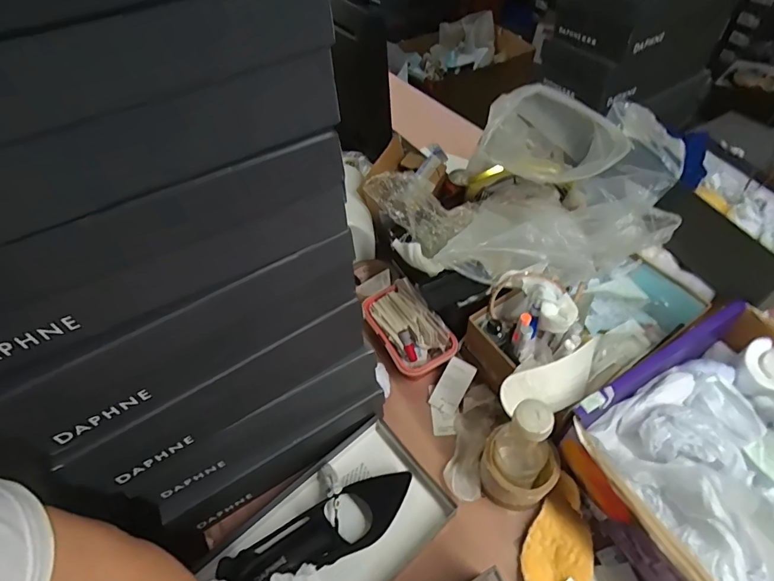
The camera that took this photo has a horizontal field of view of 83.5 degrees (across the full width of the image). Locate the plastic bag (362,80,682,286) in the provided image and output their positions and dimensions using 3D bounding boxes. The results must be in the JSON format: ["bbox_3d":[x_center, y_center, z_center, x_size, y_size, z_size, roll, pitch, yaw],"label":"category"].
[{"bbox_3d":[0.194,-0.160,0.633,0.395,0.226,0.252,-11,51,-3],"label":"plastic bag"}]

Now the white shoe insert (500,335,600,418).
[{"bbox_3d":[0.210,0.114,0.545,0.137,0.026,0.055,-20,91,-18],"label":"white shoe insert"}]

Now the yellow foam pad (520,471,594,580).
[{"bbox_3d":[0.210,0.310,0.523,0.074,0.028,0.152,20,56,19],"label":"yellow foam pad"}]

